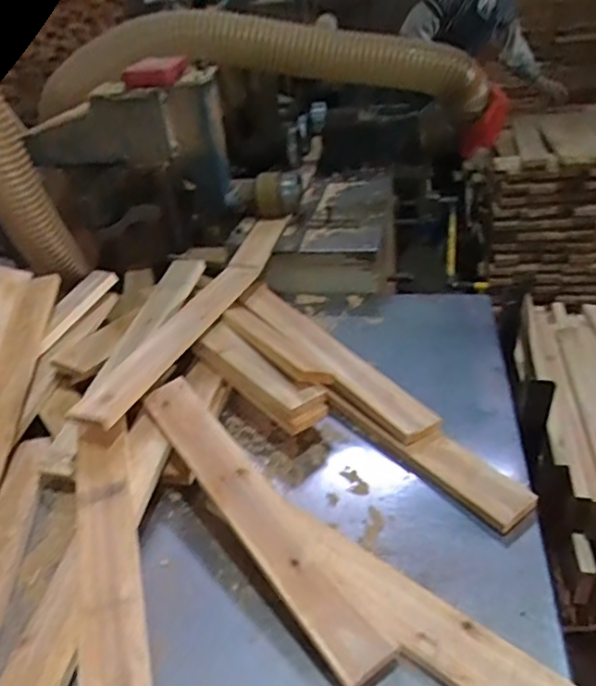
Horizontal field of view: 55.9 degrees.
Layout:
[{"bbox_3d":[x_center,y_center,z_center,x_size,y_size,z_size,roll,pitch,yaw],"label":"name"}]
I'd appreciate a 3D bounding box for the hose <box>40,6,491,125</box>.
[{"bbox_3d":[-0.147,-0.769,1.542,1.253,0.291,0.178,2,33,15],"label":"hose"}]

